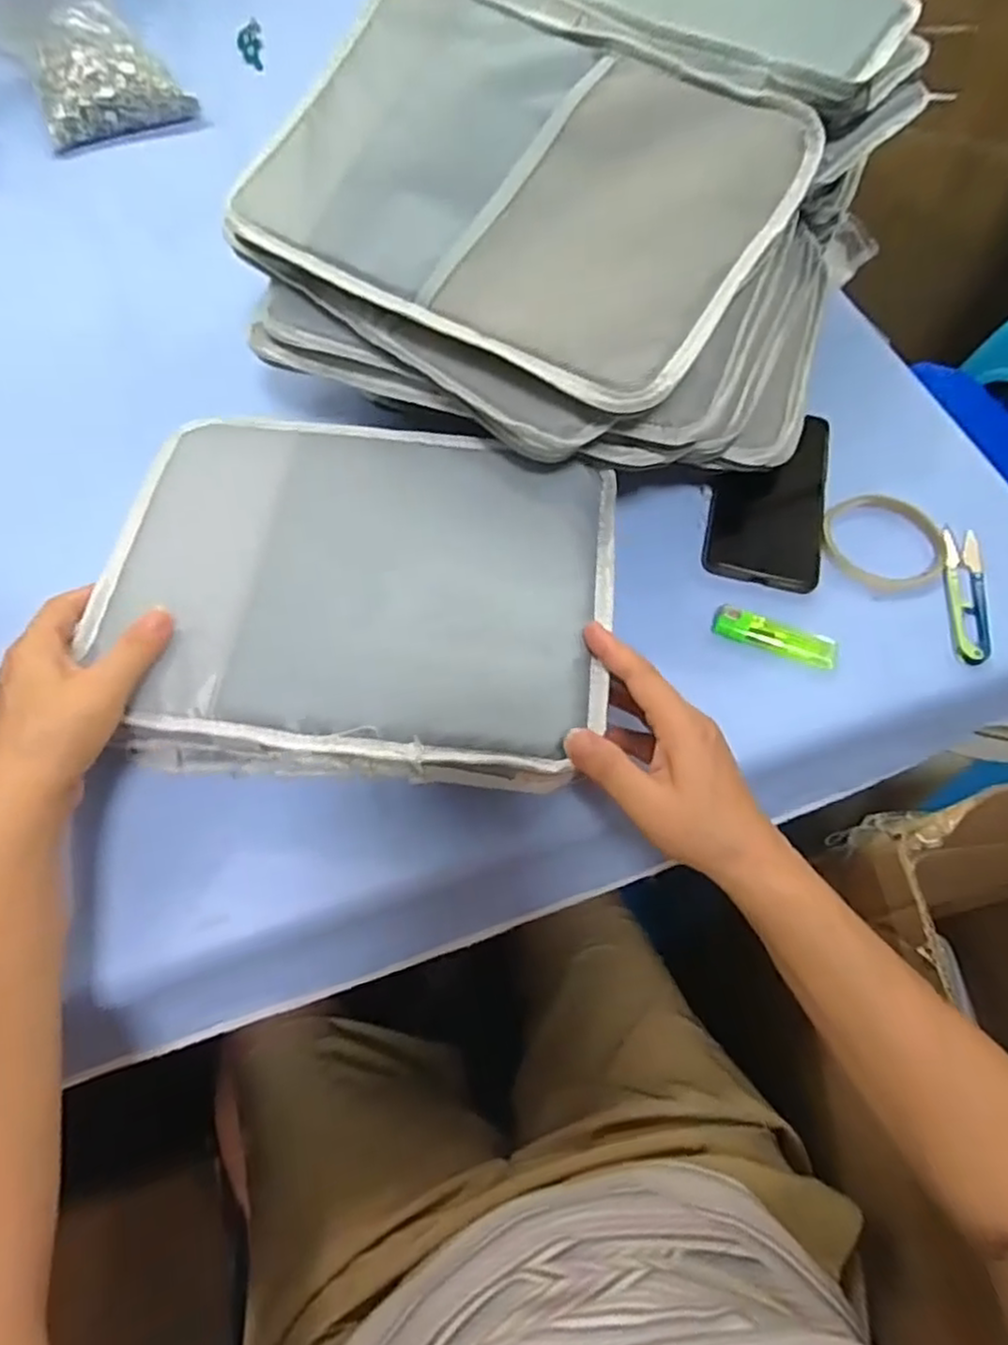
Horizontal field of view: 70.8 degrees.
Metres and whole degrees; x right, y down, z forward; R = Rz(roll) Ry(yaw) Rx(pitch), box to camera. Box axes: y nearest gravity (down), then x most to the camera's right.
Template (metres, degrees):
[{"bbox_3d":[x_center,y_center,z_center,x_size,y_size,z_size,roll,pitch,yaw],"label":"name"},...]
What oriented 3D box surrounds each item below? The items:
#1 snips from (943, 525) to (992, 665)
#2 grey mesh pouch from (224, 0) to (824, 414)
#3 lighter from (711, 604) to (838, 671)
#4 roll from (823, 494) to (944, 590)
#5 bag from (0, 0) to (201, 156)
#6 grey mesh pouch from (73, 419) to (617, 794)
[{"bbox_3d":[0.327,-0.056,0.500,0.025,0.009,0.114,14,62,5],"label":"snips"},{"bbox_3d":[0.006,-0.300,0.425,0.307,0.018,0.223,31,83,12],"label":"grey mesh pouch"},{"bbox_3d":[0.182,-0.025,0.476,0.081,0.013,0.023,20,63,7],"label":"lighter"},{"bbox_3d":[0.275,-0.092,0.515,0.088,0.016,0.079,28,64,11],"label":"roll"},{"bbox_3d":[-0.449,-0.661,0.743,0.143,0.081,0.263,-29,67,-17],"label":"bag"},{"bbox_3d":[-0.081,-0.050,0.424,0.278,0.036,0.220,6,62,0],"label":"grey mesh pouch"}]

